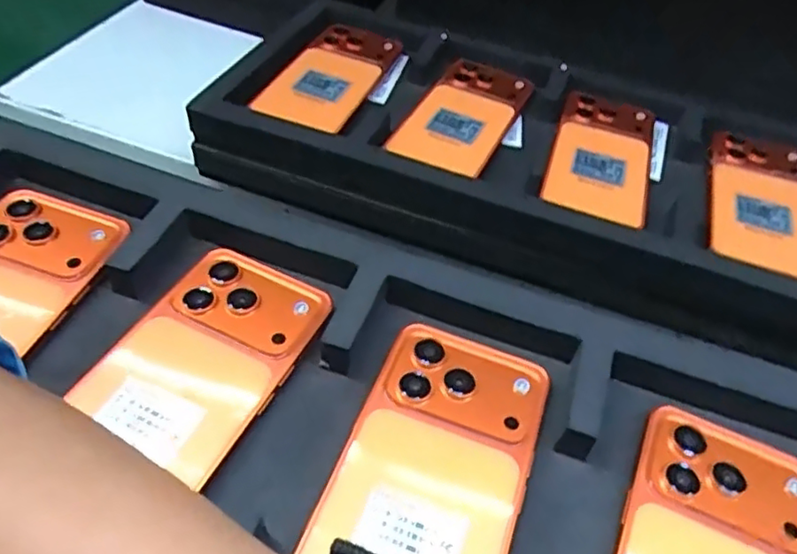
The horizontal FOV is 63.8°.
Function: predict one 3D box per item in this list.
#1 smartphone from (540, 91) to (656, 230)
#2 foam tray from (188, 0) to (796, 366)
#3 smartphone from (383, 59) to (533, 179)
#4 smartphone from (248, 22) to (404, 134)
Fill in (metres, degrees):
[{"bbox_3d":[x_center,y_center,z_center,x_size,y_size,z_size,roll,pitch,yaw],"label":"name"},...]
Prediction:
[{"bbox_3d":[0.159,-0.097,0.496,0.074,0.007,0.165,17,49,9],"label":"smartphone"},{"bbox_3d":[0.108,-0.098,0.506,0.485,0.045,0.272,21,50,12],"label":"foam tray"},{"bbox_3d":[0.055,-0.132,0.518,0.071,0.013,0.155,22,50,13],"label":"smartphone"},{"bbox_3d":[-0.054,-0.170,0.533,0.071,0.017,0.165,17,46,11],"label":"smartphone"}]

